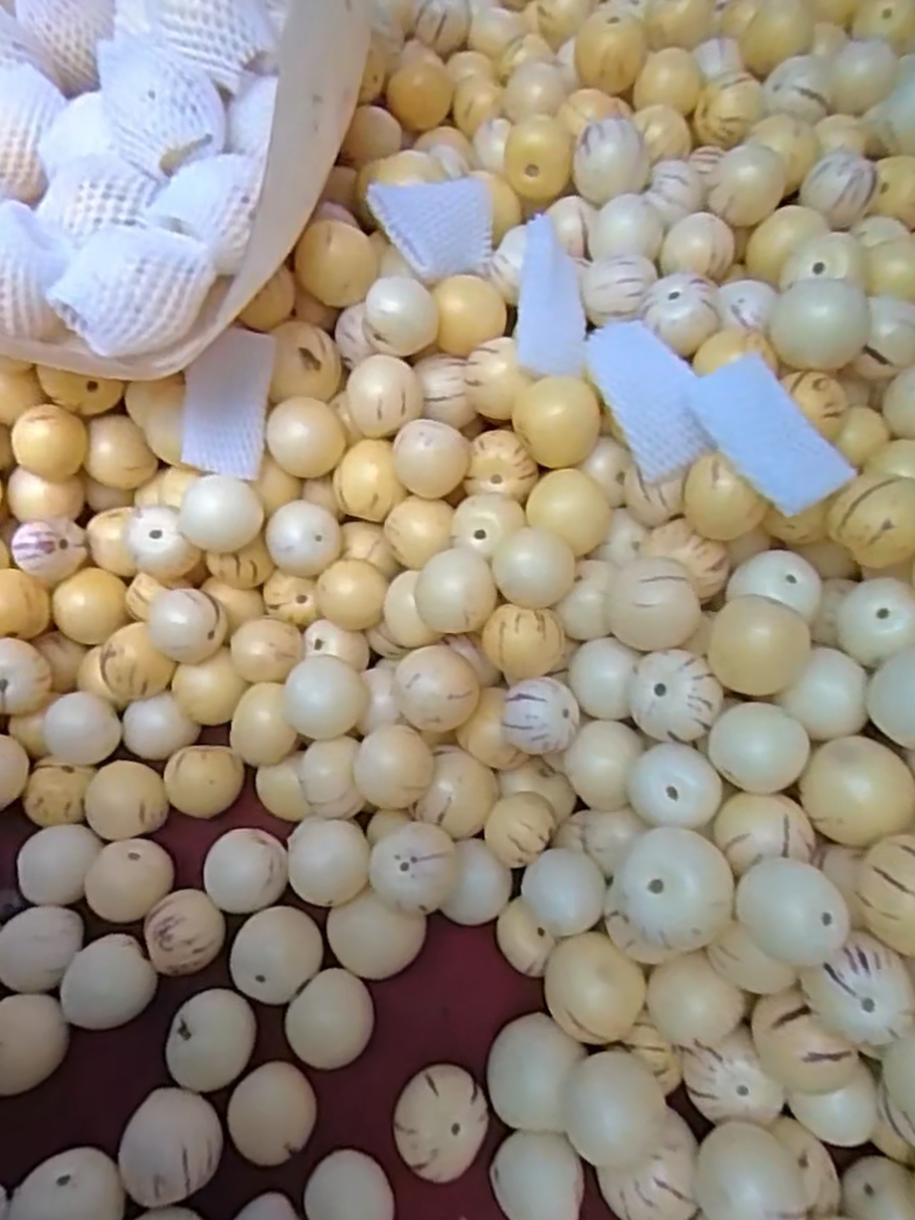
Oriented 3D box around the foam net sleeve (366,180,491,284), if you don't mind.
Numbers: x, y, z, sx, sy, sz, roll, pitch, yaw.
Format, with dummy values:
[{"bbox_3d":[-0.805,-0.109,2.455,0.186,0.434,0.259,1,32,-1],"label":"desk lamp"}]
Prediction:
[{"bbox_3d":[-0.014,-0.281,0.550,0.098,0.031,0.068,-38,97,-36],"label":"foam net sleeve"}]

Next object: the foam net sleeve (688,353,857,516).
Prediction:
[{"bbox_3d":[0.182,-0.105,0.450,0.058,0.006,0.100,-26,68,-8],"label":"foam net sleeve"}]

